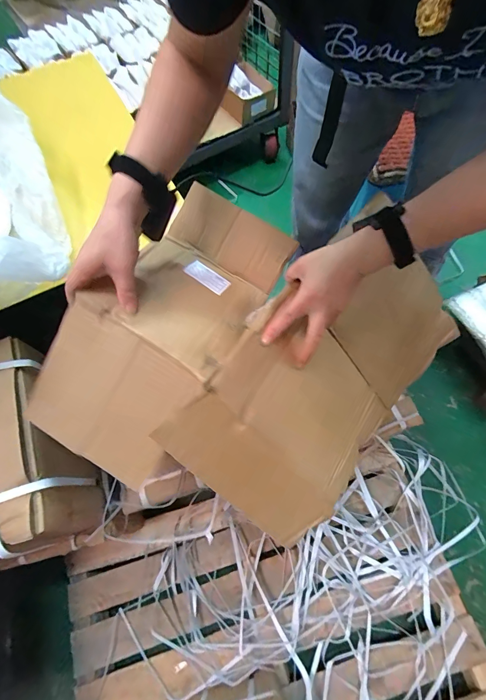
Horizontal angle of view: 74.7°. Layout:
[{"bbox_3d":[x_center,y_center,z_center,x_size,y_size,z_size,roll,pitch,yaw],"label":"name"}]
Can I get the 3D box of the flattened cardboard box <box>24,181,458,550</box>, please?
[{"bbox_3d":[0.042,0.012,0.468,0.562,0.130,0.429,21,79,-9],"label":"flattened cardboard box"}]

